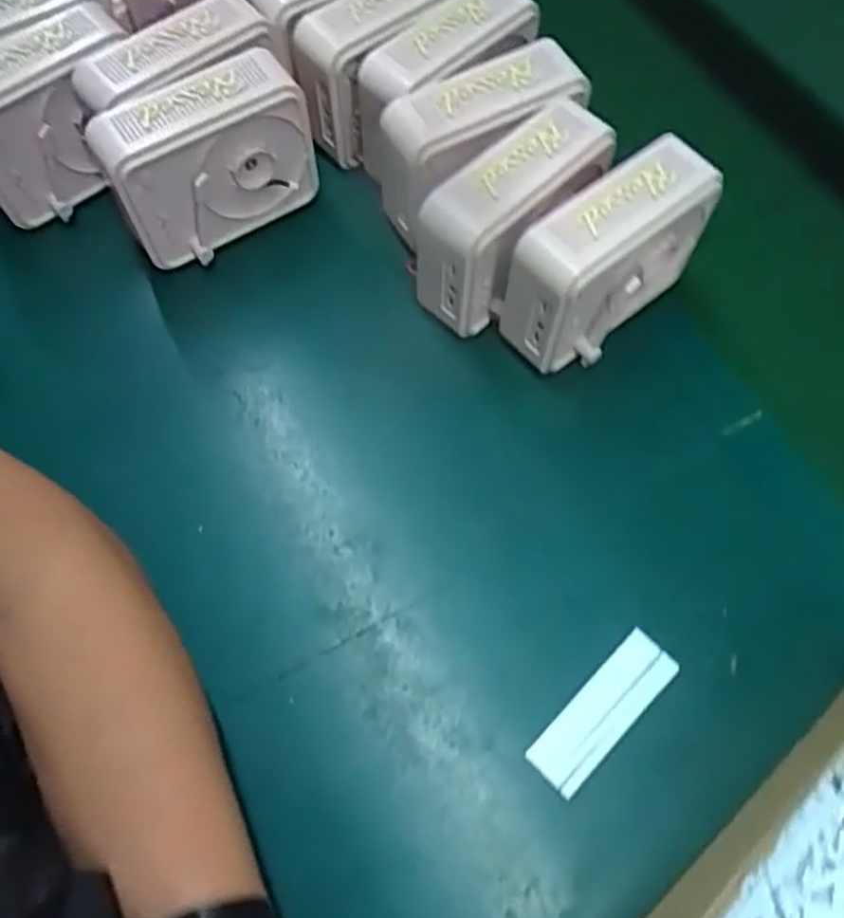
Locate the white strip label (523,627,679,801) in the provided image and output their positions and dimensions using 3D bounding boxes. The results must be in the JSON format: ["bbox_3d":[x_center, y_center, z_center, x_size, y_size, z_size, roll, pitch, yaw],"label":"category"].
[{"bbox_3d":[0.092,0.128,0.379,0.088,0.004,0.030,-42,77,-16],"label":"white strip label"}]

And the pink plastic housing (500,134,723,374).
[{"bbox_3d":[0.108,-0.112,0.438,0.121,0.105,0.053,-36,68,-14],"label":"pink plastic housing"}]

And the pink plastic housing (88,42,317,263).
[{"bbox_3d":[-0.131,-0.186,0.470,0.124,0.093,0.049,-29,67,-12],"label":"pink plastic housing"}]

